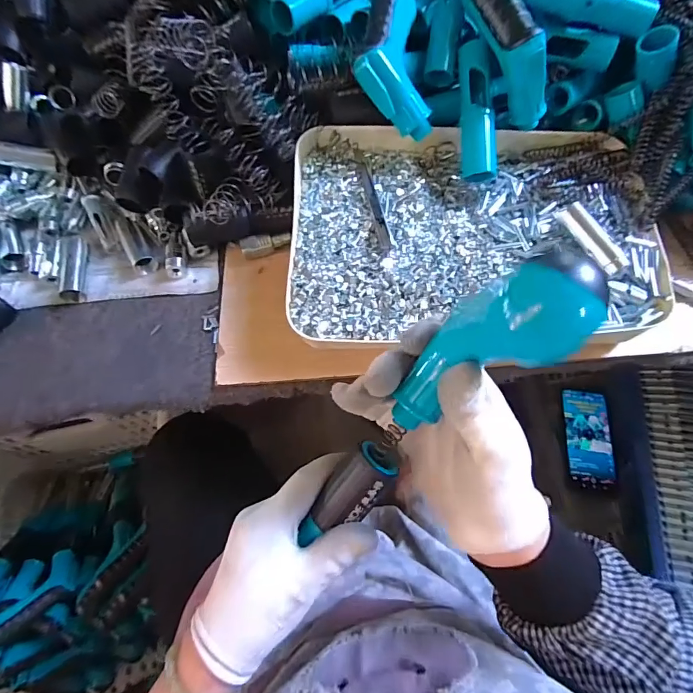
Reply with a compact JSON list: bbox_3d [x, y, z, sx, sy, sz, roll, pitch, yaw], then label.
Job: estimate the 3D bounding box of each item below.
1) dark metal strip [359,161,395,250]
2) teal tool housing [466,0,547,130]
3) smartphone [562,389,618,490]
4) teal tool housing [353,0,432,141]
[{"bbox_3d":[0.026,-0.136,0.384,0.011,0.010,0.112,-10,65,-3],"label":"dark metal strip"},{"bbox_3d":[0.142,-0.272,0.362,0.039,0.064,0.141,-25,95,-10],"label":"teal tool housing"},{"bbox_3d":[0.378,0.143,0.646,0.071,0.008,0.154,6,66,0],"label":"smartphone"},{"bbox_3d":[0.039,-0.262,0.370,0.063,0.040,0.134,-5,88,-1],"label":"teal tool housing"}]

